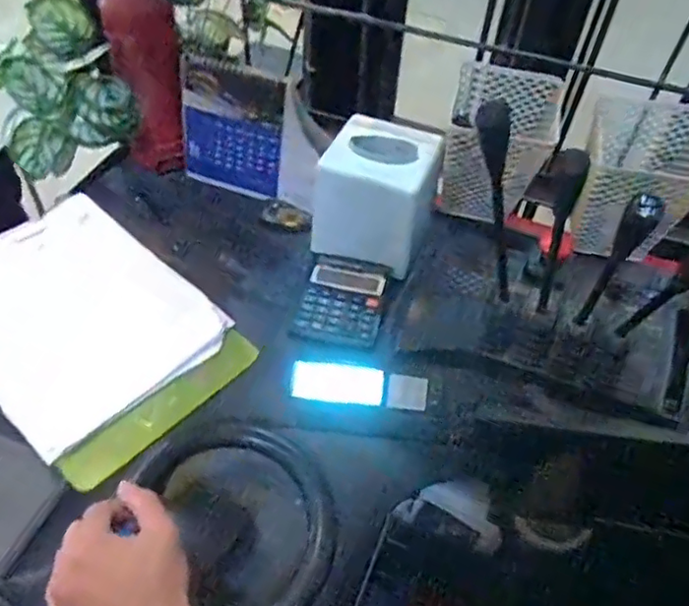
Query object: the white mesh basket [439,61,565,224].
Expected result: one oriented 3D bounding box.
[{"bbox_3d":[0.180,-0.181,0.709,0.118,0.142,0.115,13,58,8],"label":"white mesh basket"}]

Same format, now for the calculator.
[{"bbox_3d":[-0.002,-0.004,0.706,0.093,0.013,0.119,12,58,7],"label":"calculator"}]

